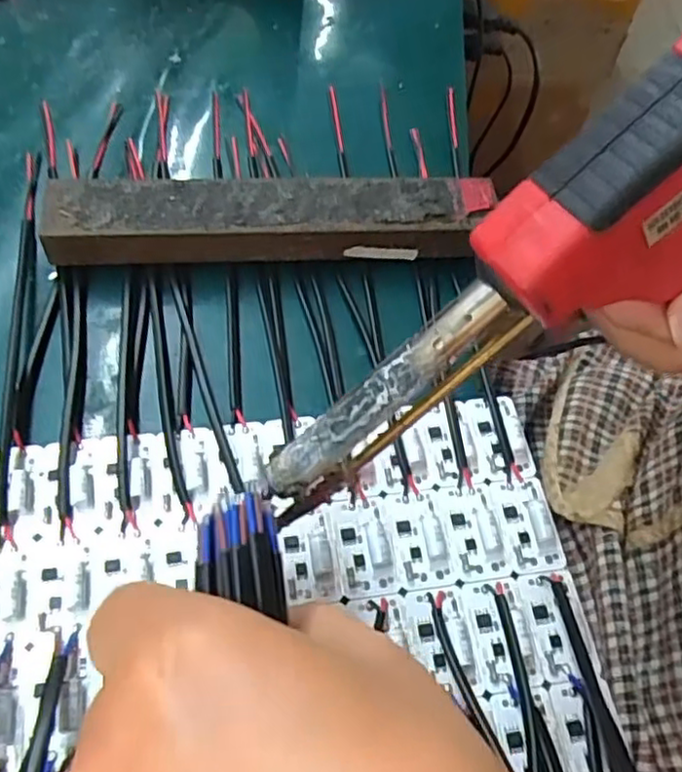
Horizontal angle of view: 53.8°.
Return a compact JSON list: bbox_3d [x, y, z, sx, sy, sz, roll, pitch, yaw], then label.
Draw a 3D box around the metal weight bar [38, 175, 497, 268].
[{"bbox_3d":[-0.028,-0.070,0.290,0.182,0.026,0.031,-3,59,-6],"label":"metal weight bar"}]

